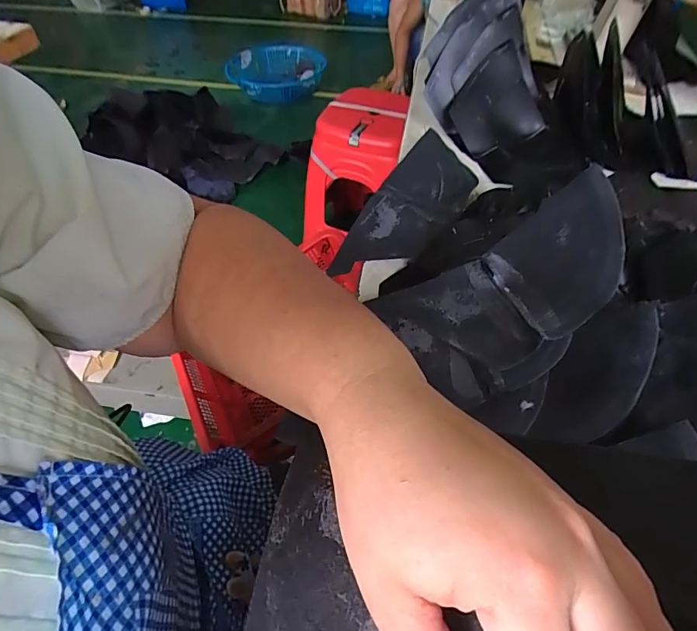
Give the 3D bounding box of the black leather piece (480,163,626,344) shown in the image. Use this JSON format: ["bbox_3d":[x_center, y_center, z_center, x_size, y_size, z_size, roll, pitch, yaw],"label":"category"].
[{"bbox_3d":[0.205,-0.058,0.411,0.017,0.128,0.110,18,34,-45],"label":"black leather piece"}]

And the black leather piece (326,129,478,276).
[{"bbox_3d":[0.091,-0.142,0.571,0.112,0.055,0.225,27,55,20],"label":"black leather piece"}]

